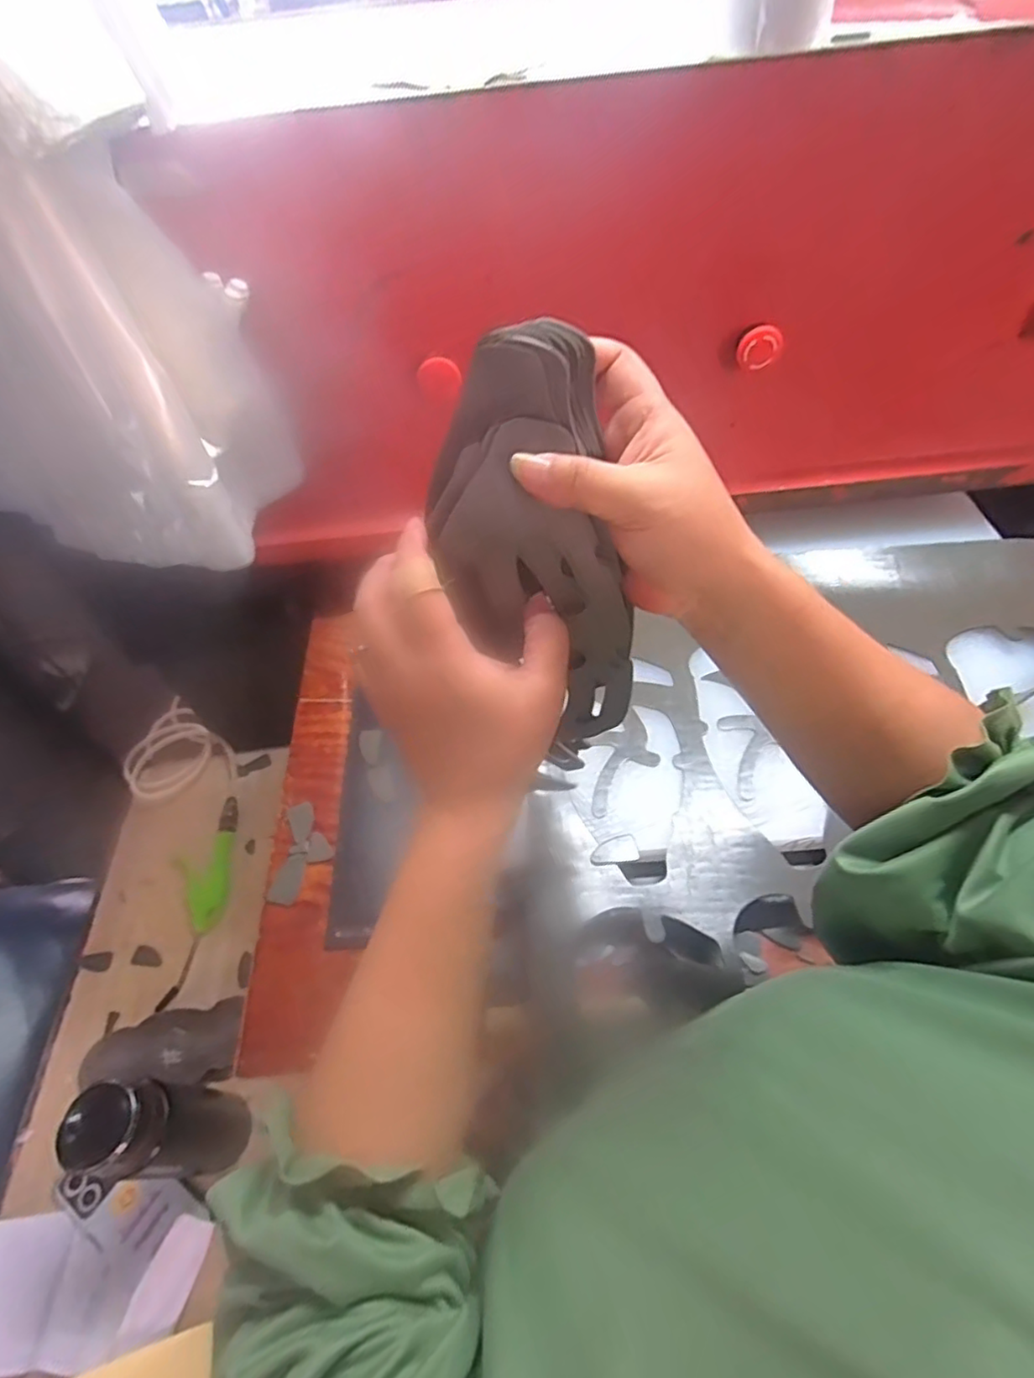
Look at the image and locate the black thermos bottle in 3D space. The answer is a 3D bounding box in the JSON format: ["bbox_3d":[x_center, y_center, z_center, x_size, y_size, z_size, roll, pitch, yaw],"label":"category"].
[{"bbox_3d":[-0.336,0.409,0.578,0.074,0.207,0.073,-2,53,3],"label":"black thermos bottle"}]

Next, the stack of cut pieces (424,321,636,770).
[{"bbox_3d":[0.013,-0.052,0.298,0.082,0.206,0.025,-24,28,-13],"label":"stack of cut pieces"}]

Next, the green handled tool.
[{"bbox_3d":[-0.428,0.275,0.817,0.081,0.029,0.260,-6,53,0],"label":"green handled tool"}]

